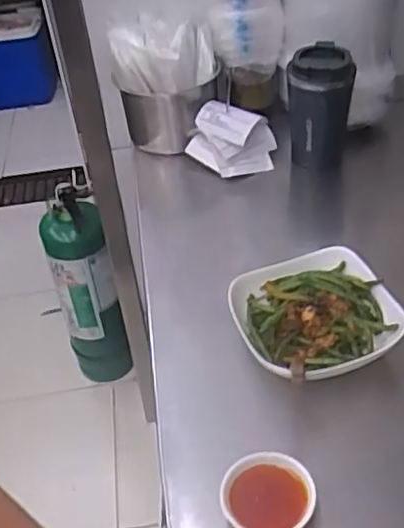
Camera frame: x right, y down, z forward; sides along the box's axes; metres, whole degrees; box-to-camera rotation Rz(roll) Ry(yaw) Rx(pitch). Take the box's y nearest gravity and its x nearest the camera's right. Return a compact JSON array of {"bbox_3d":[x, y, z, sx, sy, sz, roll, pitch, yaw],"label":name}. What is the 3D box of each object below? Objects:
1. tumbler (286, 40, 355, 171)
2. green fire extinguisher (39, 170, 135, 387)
[{"bbox_3d":[0.160,-0.207,0.858,0.081,0.156,0.087,8,43,16],"label":"tumbler"},{"bbox_3d":[-0.241,0.059,1.355,0.126,0.481,0.108,-12,42,-6],"label":"green fire extinguisher"}]

